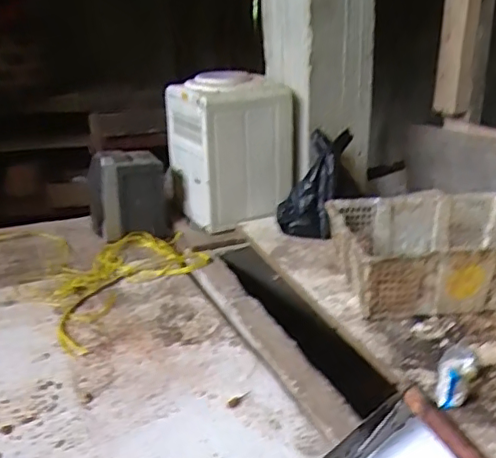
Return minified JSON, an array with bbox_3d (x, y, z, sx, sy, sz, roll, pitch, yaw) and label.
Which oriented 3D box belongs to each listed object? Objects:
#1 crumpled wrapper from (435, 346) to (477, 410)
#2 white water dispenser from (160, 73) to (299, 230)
[{"bbox_3d":[0.372,0.267,1.012,0.061,0.054,0.128,7,23,26],"label":"crumpled wrapper"},{"bbox_3d":[-0.048,-0.277,1.864,0.380,0.425,0.348,-10,24,-18],"label":"white water dispenser"}]

